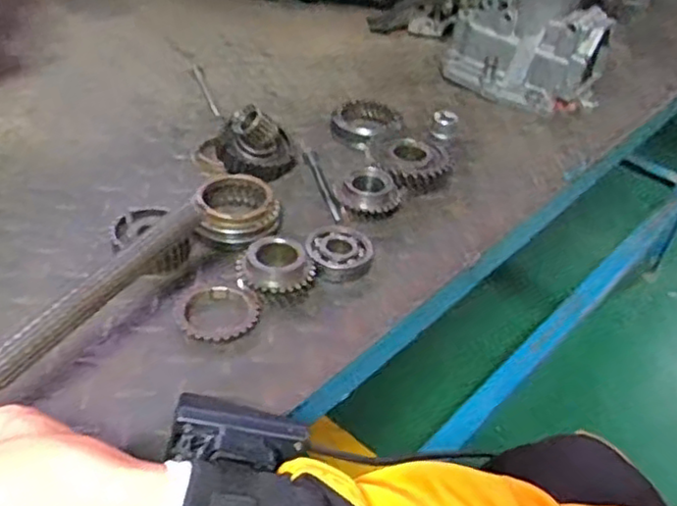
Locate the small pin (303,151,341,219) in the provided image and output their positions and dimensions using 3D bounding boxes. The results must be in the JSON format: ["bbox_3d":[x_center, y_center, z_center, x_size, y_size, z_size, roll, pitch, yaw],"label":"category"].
[{"bbox_3d":[-0.015,-0.059,0.616,0.013,0.014,0.098,-5,40,-16],"label":"small pin"}]

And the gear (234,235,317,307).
[{"bbox_3d":[-0.042,0.011,0.504,0.050,0.032,0.050,5,38,-4],"label":"gear"}]

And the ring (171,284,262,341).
[{"bbox_3d":[-0.083,0.040,0.480,0.058,0.005,0.055,5,38,-4],"label":"ring"}]

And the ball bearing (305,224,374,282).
[{"bbox_3d":[0.001,-0.003,0.541,0.051,0.015,0.054,5,38,-4],"label":"ball bearing"}]

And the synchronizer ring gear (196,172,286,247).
[{"bbox_3d":[-0.079,-0.033,0.551,0.066,0.033,0.059,6,38,-2],"label":"synchronizer ring gear"}]

